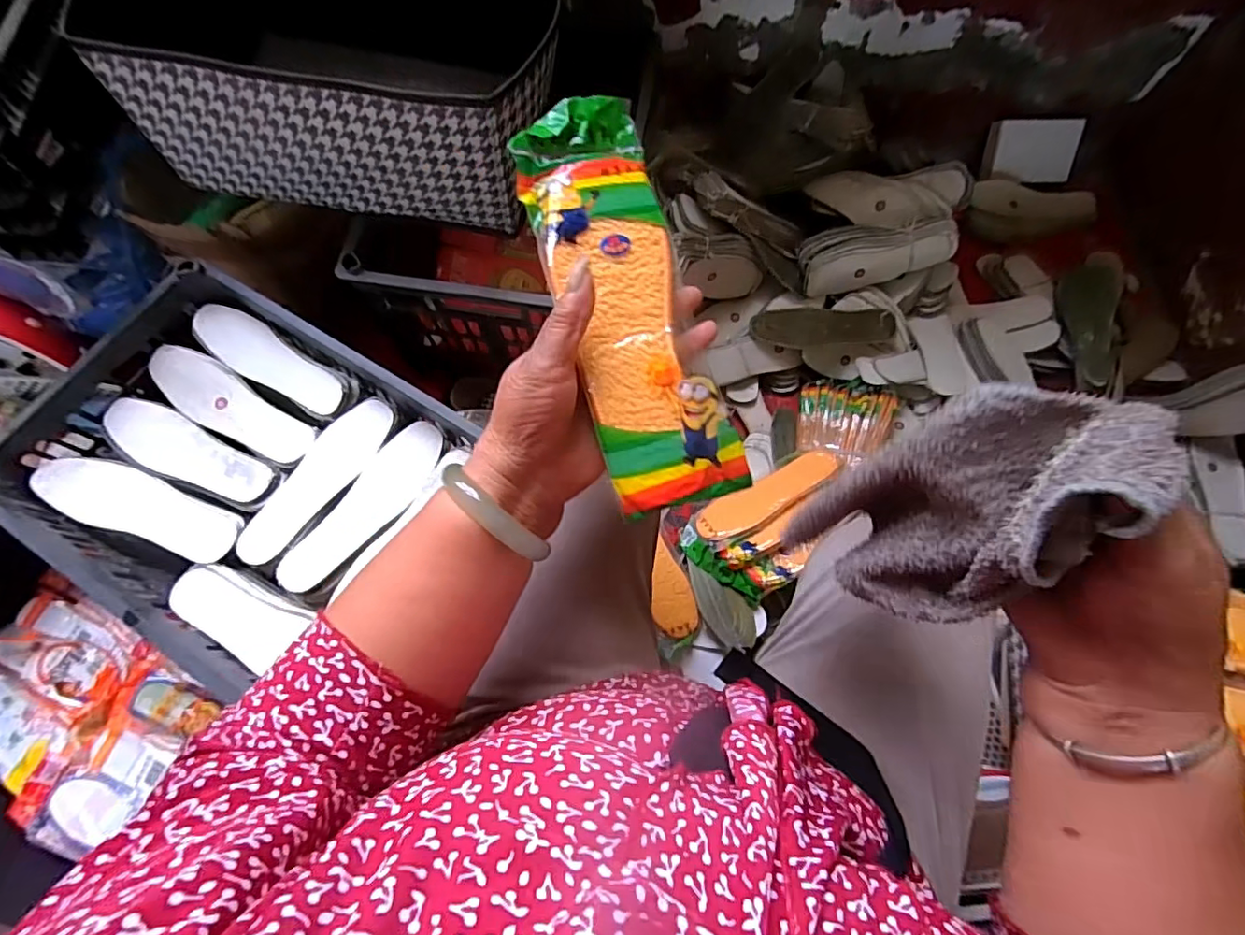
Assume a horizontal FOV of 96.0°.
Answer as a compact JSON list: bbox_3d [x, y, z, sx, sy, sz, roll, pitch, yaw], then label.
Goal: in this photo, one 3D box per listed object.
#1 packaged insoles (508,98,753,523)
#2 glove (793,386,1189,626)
[{"bbox_3d":[0.002,-0.095,0.319,0.078,0.026,0.239,-16,86,-4],"label":"packaged insoles"},{"bbox_3d":[0.139,0.025,0.248,0.050,0.168,0.077,-11,70,-22],"label":"glove"}]

